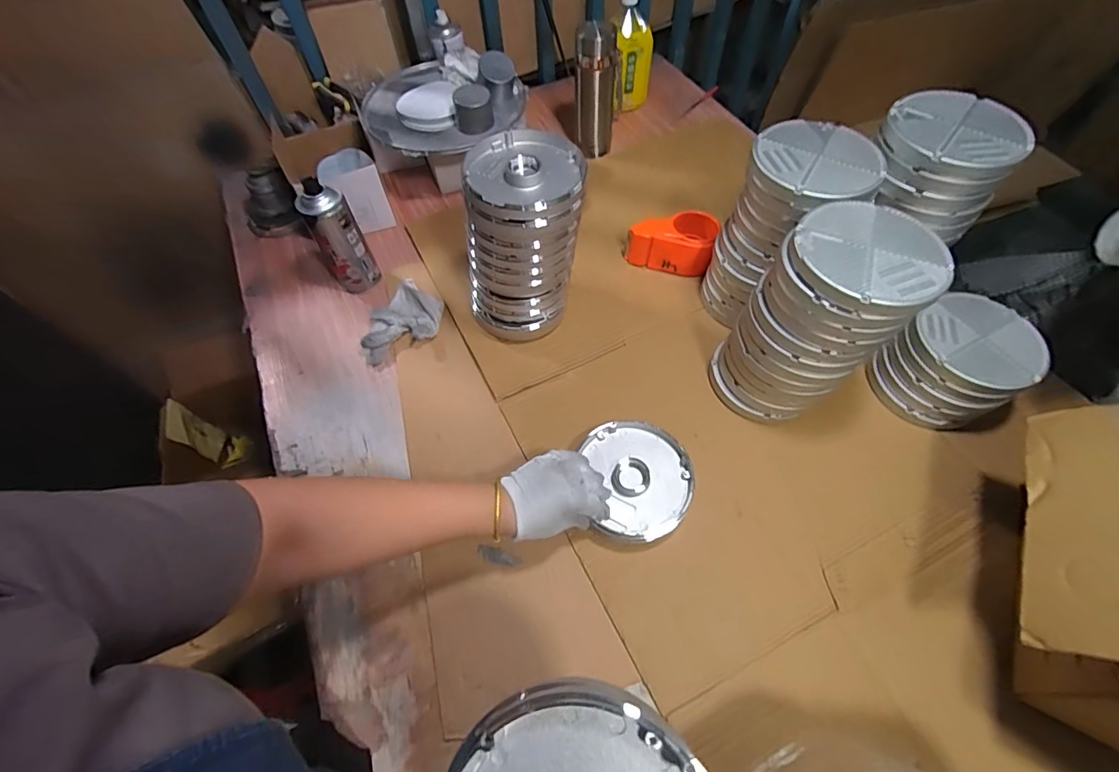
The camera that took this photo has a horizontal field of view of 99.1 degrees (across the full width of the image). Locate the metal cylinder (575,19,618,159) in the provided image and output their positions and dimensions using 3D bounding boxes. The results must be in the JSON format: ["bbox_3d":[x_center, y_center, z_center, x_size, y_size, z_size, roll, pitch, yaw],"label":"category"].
[{"bbox_3d":[0.063,-0.512,0.834,0.074,0.196,0.057,-11,59,-3],"label":"metal cylinder"}]

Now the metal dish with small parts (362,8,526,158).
[{"bbox_3d":[-0.210,-0.501,0.807,0.252,0.074,0.268,-1,59,1],"label":"metal dish with small parts"}]

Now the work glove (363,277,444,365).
[{"bbox_3d":[-0.236,-0.090,0.704,0.095,0.034,0.136,36,68,23],"label":"work glove"}]

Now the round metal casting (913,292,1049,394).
[{"bbox_3d":[0.495,-0.053,0.559,0.126,0.017,0.126,-1,59,1],"label":"round metal casting"}]

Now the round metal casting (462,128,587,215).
[{"bbox_3d":[-0.037,-0.239,0.535,0.132,0.022,0.136,-1,59,1],"label":"round metal casting"}]

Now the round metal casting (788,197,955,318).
[{"bbox_3d":[0.294,-0.125,0.453,0.132,0.019,0.135,-1,59,1],"label":"round metal casting"}]

